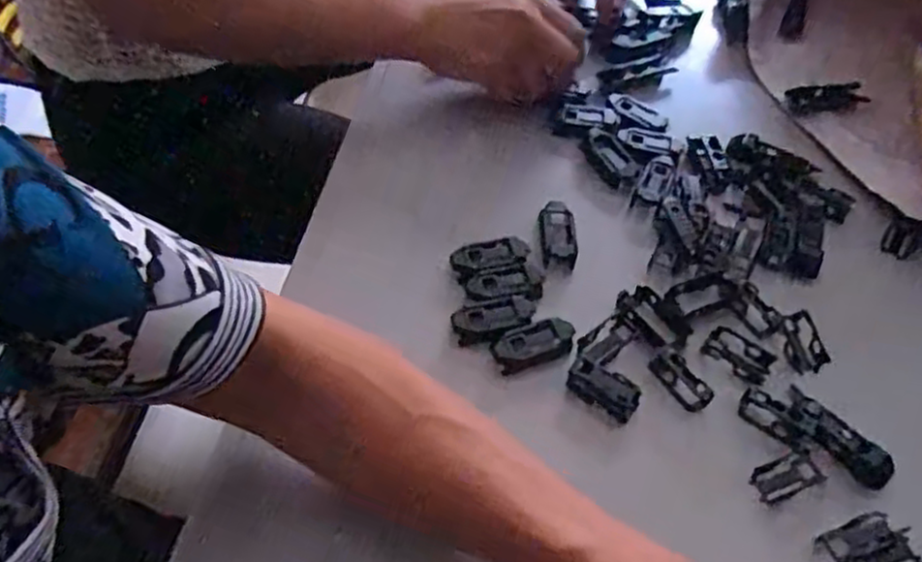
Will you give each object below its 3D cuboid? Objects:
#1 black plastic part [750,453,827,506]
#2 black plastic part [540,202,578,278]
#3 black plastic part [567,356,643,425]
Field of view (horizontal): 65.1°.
[{"bbox_3d":[0.177,0.105,0.391,0.037,0.004,0.019,-15,58,-14],"label":"black plastic part"},{"bbox_3d":[0.063,-0.028,0.467,0.022,0.009,0.057,4,56,-2],"label":"black plastic part"},{"bbox_3d":[0.081,0.061,0.410,0.042,0.012,0.021,32,59,16],"label":"black plastic part"}]

